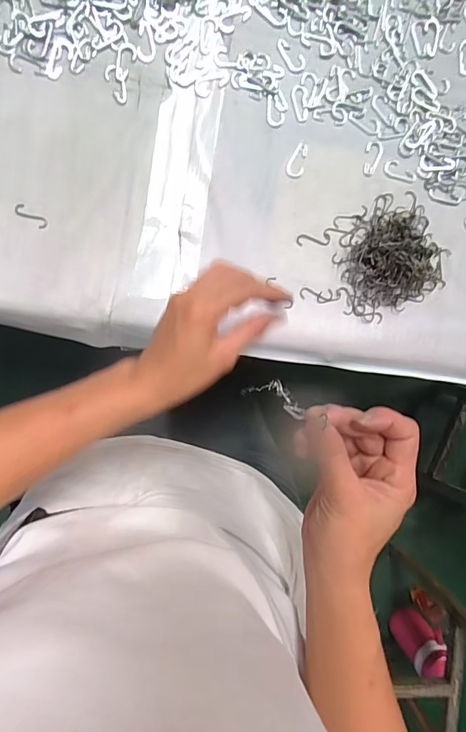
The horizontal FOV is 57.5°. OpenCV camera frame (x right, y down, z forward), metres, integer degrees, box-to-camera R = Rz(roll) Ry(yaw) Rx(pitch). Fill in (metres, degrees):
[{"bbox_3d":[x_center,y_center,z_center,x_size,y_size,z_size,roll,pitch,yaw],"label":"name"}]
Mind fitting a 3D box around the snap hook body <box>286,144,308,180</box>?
[{"bbox_3d":[0.069,-0.218,0.450,0.019,0.004,0.037,18,92,-8],"label":"snap hook body"}]

